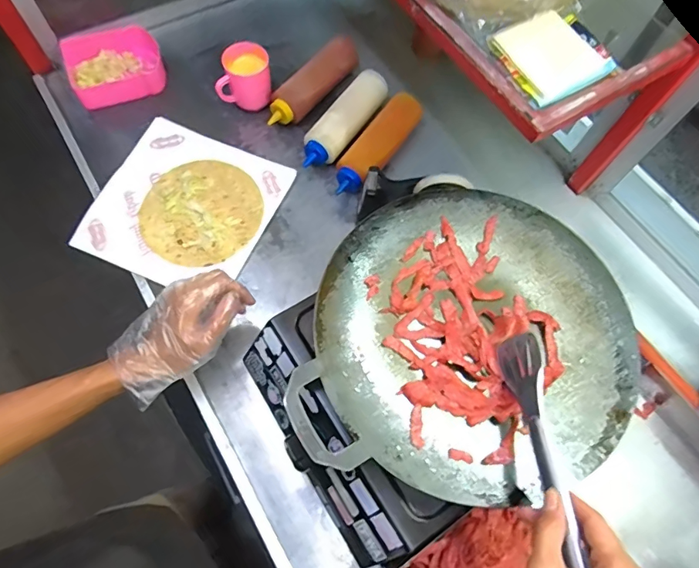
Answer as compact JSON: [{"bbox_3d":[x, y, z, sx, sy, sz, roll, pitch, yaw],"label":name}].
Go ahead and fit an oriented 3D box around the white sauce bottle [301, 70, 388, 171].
[{"bbox_3d":[-0.008,-0.264,0.739,0.058,0.060,0.190,31,69,11],"label":"white sauce bottle"}]

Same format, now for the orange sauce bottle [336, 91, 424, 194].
[{"bbox_3d":[0.049,-0.227,0.727,0.060,0.056,0.212,33,69,12],"label":"orange sauce bottle"}]

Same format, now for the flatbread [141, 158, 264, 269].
[{"bbox_3d":[-0.219,-0.112,0.685,0.164,0.014,0.186,17,67,5],"label":"flatbread"}]

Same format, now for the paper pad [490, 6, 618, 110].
[{"bbox_3d":[0.210,-0.238,0.470,0.098,0.020,0.091,-27,70,-13],"label":"paper pad"}]

